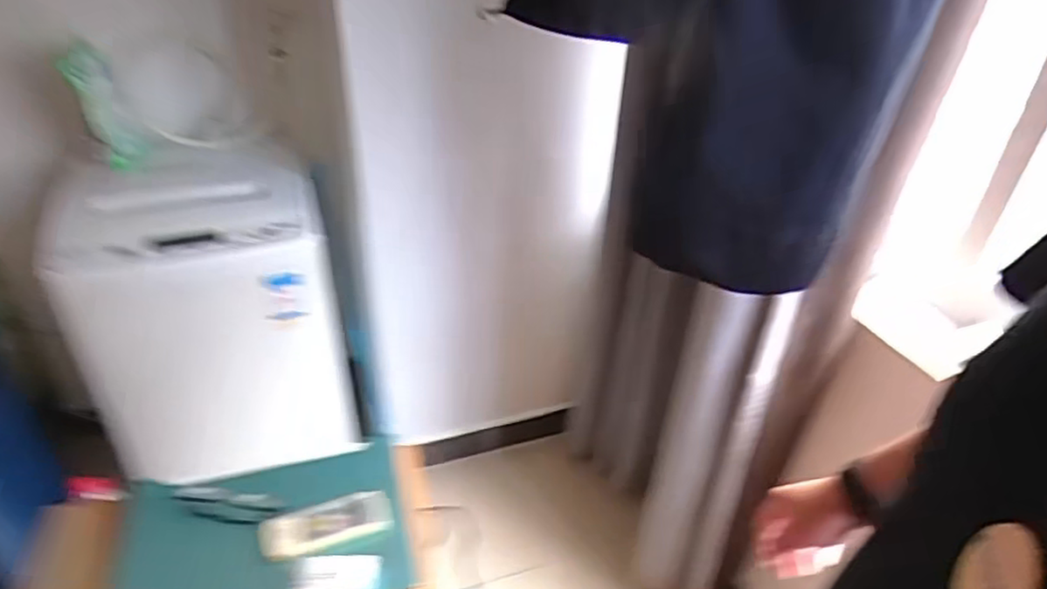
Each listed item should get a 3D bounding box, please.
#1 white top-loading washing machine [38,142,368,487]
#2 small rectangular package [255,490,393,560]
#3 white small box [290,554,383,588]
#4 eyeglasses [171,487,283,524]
[{"bbox_3d":[-0.746,0.034,1.623,0.515,0.734,0.536,-8,36,-14],"label":"white top-loading washing machine"},{"bbox_3d":[-0.253,0.293,0.831,0.159,0.018,0.061,-12,37,-19],"label":"small rectangular package"},{"bbox_3d":[-0.225,0.335,0.777,0.106,0.020,0.050,0,35,-2],"label":"white small box"},{"bbox_3d":[-0.392,0.276,0.856,0.135,0.023,0.053,5,35,5],"label":"eyeglasses"}]

